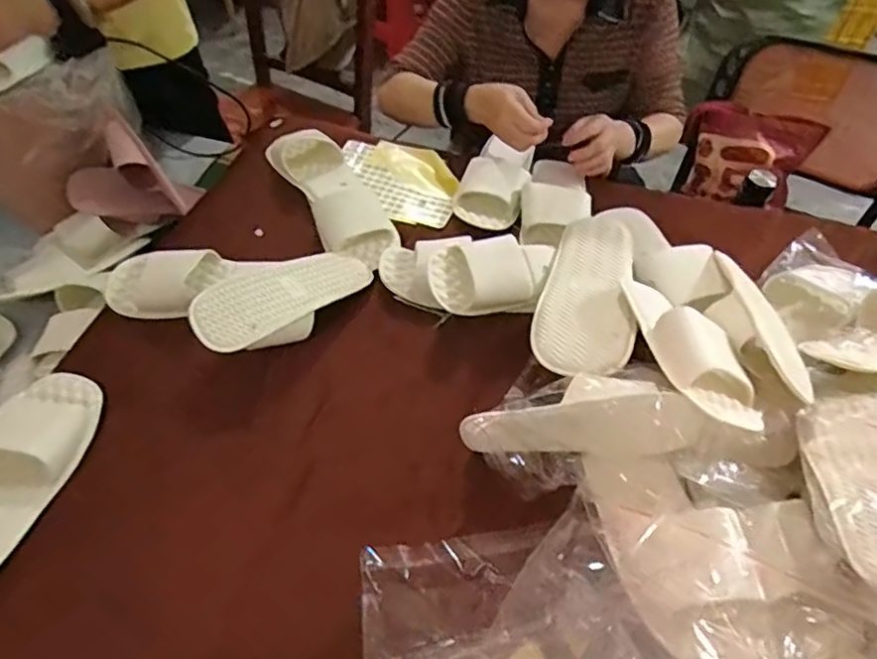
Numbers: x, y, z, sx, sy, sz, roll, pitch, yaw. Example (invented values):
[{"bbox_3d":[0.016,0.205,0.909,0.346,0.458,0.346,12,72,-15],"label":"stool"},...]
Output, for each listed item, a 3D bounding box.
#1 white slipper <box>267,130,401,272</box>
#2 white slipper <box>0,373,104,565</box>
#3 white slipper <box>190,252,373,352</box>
[{"bbox_3d":[-0.156,-0.204,0.898,0.107,0.055,0.303,-24,55,-20],"label":"white slipper"},{"bbox_3d":[-0.429,0.137,0.611,0.098,0.053,0.235,7,50,4],"label":"white slipper"},{"bbox_3d":[-0.187,-0.040,0.743,0.103,0.046,0.233,35,44,24],"label":"white slipper"}]

